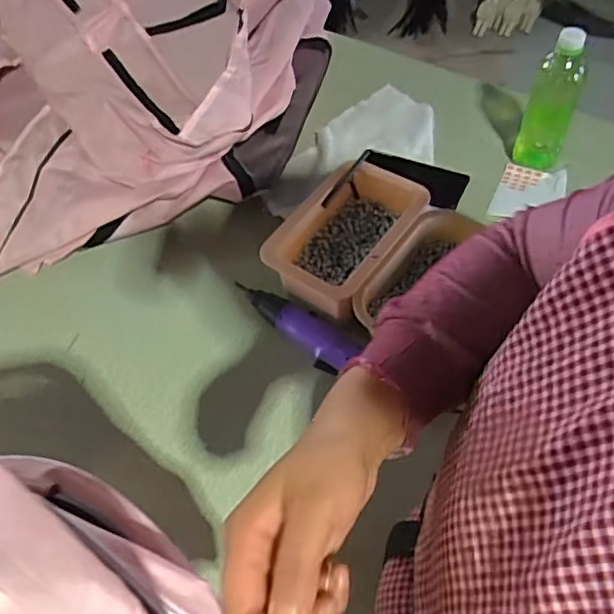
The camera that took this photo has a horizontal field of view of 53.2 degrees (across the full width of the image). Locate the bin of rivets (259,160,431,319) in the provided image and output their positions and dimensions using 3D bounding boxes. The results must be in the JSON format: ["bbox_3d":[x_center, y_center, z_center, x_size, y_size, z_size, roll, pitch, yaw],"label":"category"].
[{"bbox_3d":[0.048,-0.086,0.791,0.134,0.076,0.203,30,65,21],"label":"bin of rivets"}]

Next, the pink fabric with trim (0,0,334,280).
[{"bbox_3d":[-0.304,-0.385,0.945,0.748,0.174,0.568,-18,59,-6],"label":"pink fabric with trim"}]

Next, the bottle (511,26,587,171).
[{"bbox_3d":[0.333,-0.278,0.832,0.063,0.203,0.070,17,61,15],"label":"bottle"}]

